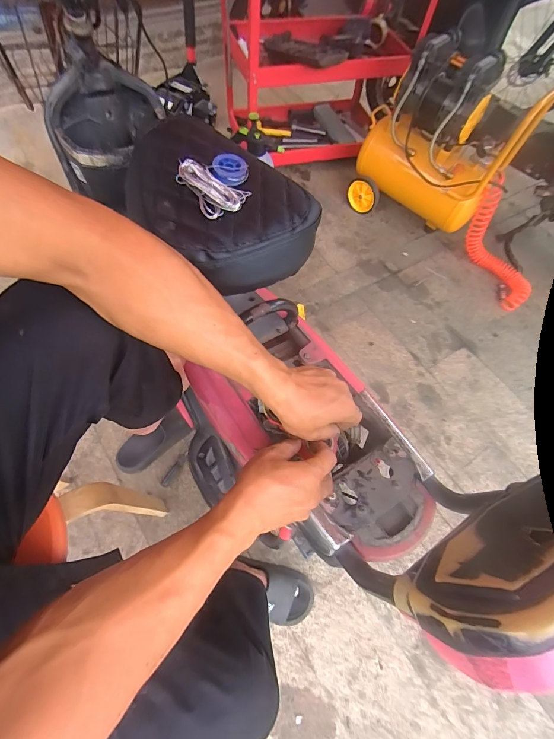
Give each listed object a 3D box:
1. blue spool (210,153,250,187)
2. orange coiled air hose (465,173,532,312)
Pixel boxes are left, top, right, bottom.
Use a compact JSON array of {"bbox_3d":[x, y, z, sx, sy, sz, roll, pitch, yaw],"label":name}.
[{"bbox_3d":[-0.052,-0.223,0.375,0.039,0.016,0.038,2,64,-4],"label":"blue spool"},{"bbox_3d":[0.844,-0.464,1.305,0.106,0.219,0.462,-28,100,-16],"label":"orange coiled air hose"}]

